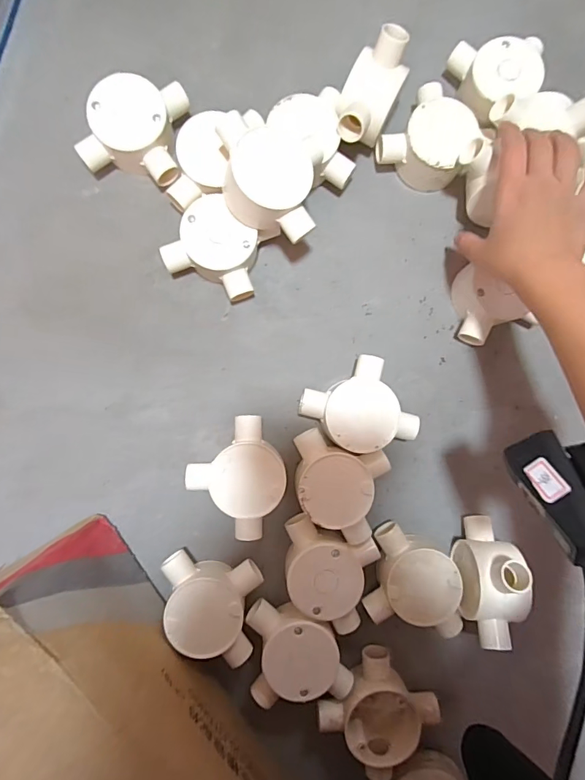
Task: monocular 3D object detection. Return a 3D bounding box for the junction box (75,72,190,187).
[{"bbox_3d":[-0.136,-0.223,0.375,0.089,0.047,0.079,6,89,-4],"label":"junction box"}]

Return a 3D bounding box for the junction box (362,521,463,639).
[{"bbox_3d":[0.109,0.166,0.390,0.079,0.047,0.077,12,87,-3],"label":"junction box"}]

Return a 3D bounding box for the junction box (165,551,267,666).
[{"bbox_3d":[-0.073,0.185,0.377,0.084,0.049,0.081,10,89,-4],"label":"junction box"}]

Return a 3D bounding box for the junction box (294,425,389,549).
[{"bbox_3d":[0.036,0.084,0.385,0.081,0.046,0.078,19,86,-3],"label":"junction box"}]

